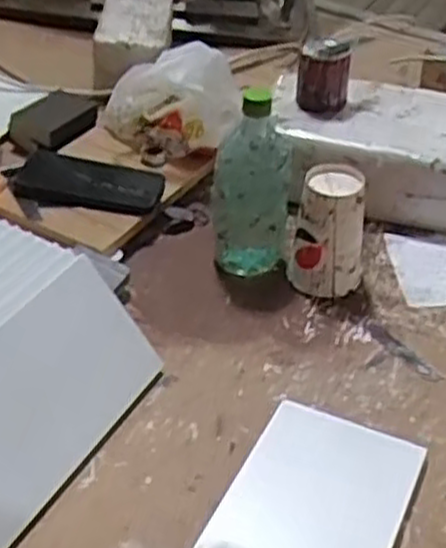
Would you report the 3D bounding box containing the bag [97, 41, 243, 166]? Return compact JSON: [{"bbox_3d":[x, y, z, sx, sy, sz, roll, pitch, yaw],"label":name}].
[{"bbox_3d":[-0.070,-0.218,1.028,0.179,0.117,0.128,4,40,0],"label":"bag"}]

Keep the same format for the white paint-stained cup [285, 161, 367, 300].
[{"bbox_3d":[0.117,-0.048,0.859,0.080,0.118,0.086,11,40,7],"label":"white paint-stained cup"}]

